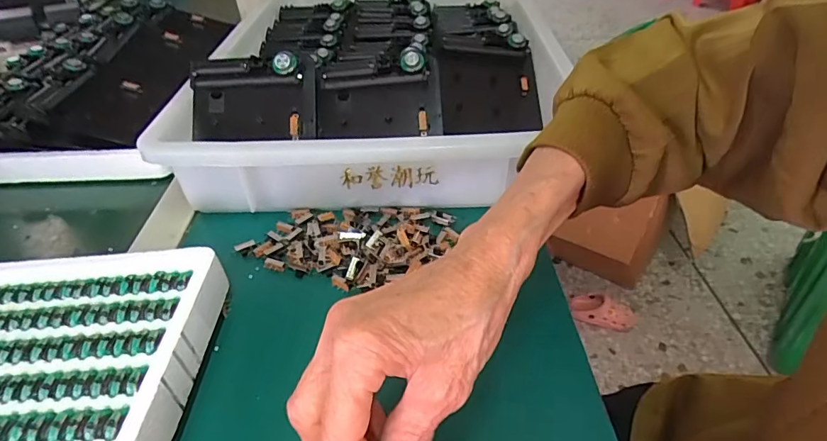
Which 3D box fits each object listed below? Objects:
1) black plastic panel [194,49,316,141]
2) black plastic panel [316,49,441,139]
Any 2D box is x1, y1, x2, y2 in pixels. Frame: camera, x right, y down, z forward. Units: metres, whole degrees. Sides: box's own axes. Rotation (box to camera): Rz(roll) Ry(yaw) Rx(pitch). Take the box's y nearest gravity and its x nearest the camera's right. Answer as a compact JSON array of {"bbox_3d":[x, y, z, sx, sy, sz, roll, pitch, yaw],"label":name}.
[{"bbox_3d":[-0.142,-0.106,0.425,0.106,0.070,0.021,-4,1,4],"label":"black plastic panel"},{"bbox_3d":[-0.032,-0.110,0.438,0.111,0.072,0.018,-4,-2,5],"label":"black plastic panel"}]

